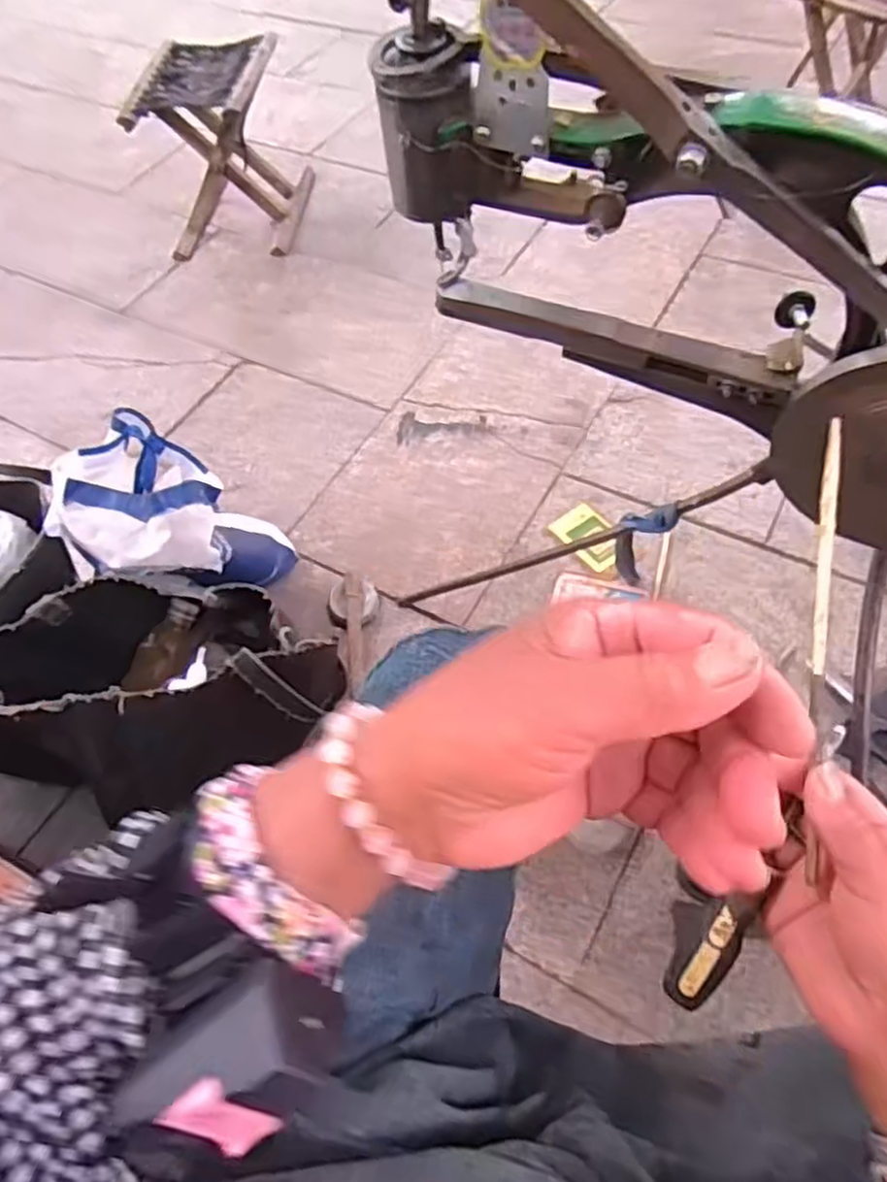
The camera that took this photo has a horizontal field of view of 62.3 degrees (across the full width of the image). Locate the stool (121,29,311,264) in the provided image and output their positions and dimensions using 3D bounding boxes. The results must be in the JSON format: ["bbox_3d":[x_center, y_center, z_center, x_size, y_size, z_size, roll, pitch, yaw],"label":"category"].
[{"bbox_3d":[-0.406,-0.819,1.379,0.260,0.317,0.239,2,57,6],"label":"stool"}]

